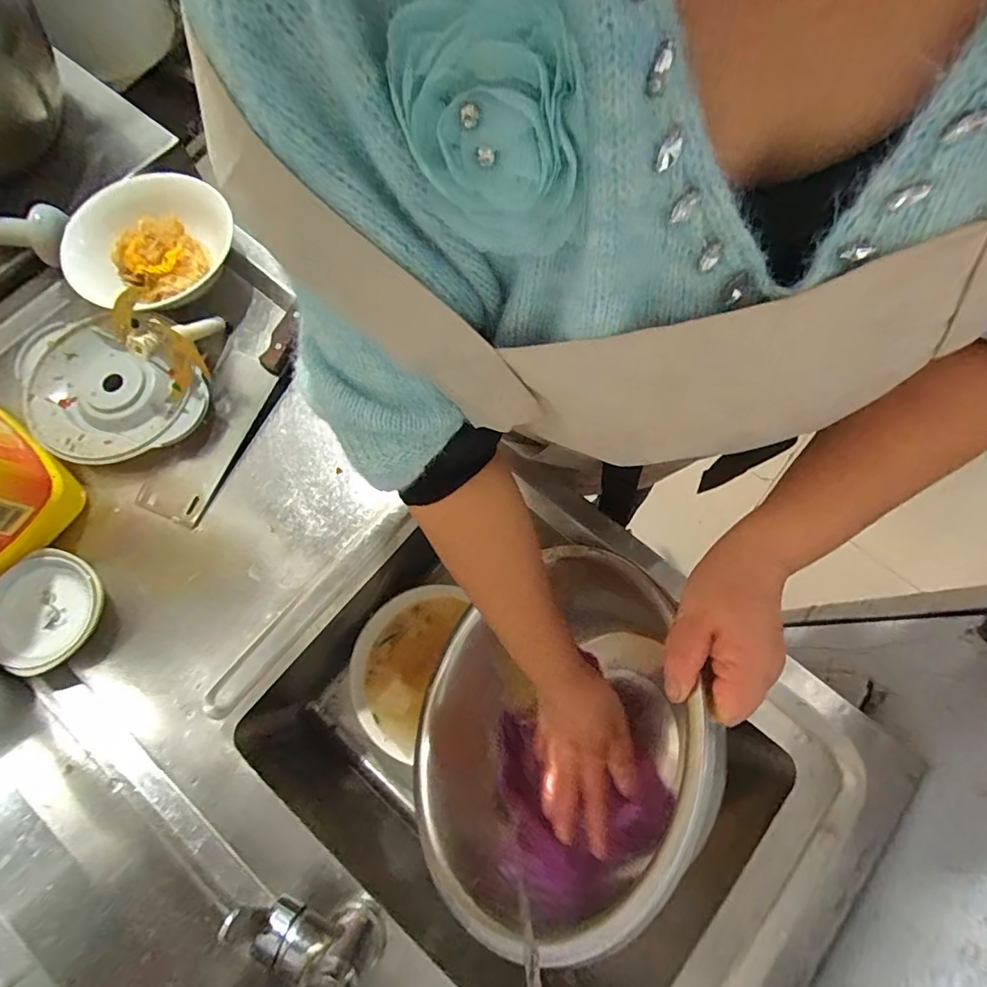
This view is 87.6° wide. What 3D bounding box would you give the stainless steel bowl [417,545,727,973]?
[{"bbox_3d":[0.063,0.210,0.411,0.129,0.263,0.210,34,74,-30],"label":"stainless steel bowl"}]

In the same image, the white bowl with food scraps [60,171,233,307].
[{"bbox_3d":[-0.366,-0.267,0.570,0.151,0.070,0.179,31,76,9],"label":"white bowl with food scraps"}]

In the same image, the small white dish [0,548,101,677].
[{"bbox_3d":[-0.405,0.105,0.467,0.091,0.047,0.099,0,73,0],"label":"small white dish"}]

